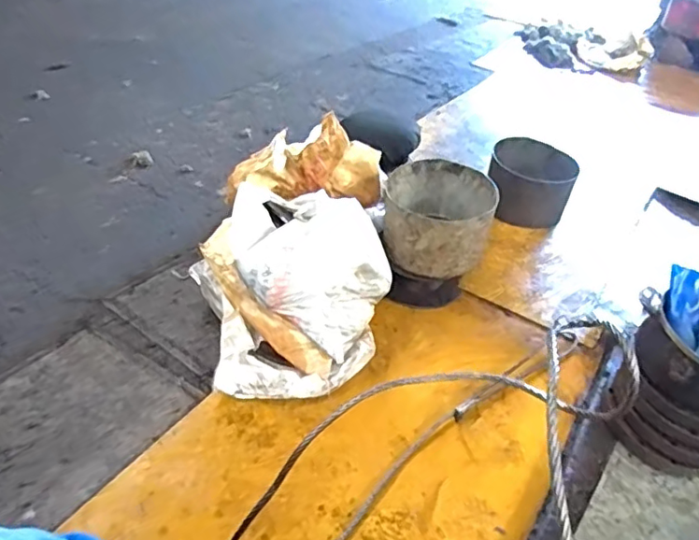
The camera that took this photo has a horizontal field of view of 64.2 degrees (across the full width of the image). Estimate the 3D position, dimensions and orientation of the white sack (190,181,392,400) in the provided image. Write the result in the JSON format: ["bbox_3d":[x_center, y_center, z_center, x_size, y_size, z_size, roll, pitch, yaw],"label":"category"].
[{"bbox_3d":[-0.118,0.039,1.344,0.469,0.304,0.411,-4,41,-11],"label":"white sack"}]

